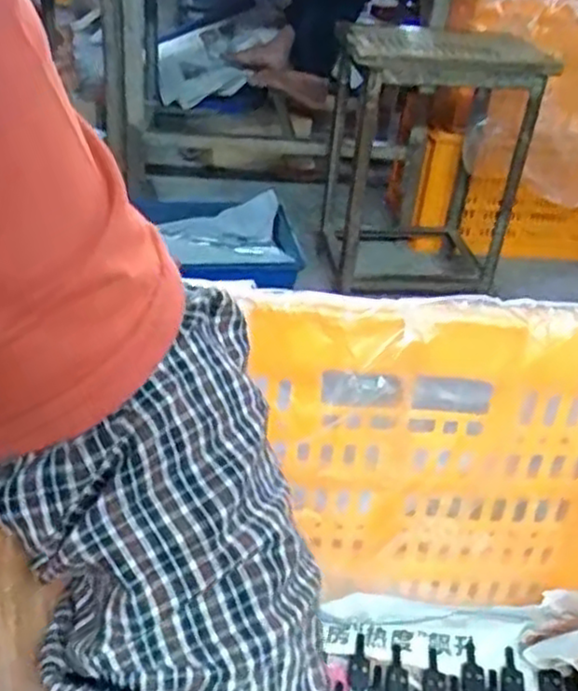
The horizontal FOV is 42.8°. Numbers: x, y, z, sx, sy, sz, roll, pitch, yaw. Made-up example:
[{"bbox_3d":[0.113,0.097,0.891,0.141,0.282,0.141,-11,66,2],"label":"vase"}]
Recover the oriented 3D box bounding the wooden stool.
[{"bbox_3d":[0.264,-0.358,1.461,0.351,0.483,0.350,0,35,-5],"label":"wooden stool"}]

